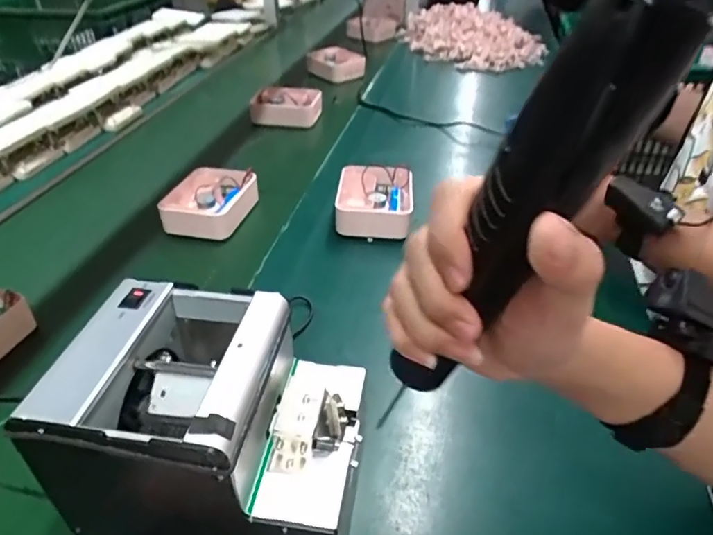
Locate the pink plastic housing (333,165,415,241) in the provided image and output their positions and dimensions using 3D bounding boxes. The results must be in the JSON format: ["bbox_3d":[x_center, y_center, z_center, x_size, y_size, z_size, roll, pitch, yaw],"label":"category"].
[{"bbox_3d":[0.025,-0.089,0.691,0.101,0.053,0.112,1,38,2],"label":"pink plastic housing"}]

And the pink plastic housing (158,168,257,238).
[{"bbox_3d":[-0.204,-0.092,0.715,0.109,0.040,0.139,5,38,7],"label":"pink plastic housing"}]

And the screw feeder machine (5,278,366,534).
[{"bbox_3d":[-0.088,0.108,0.349,0.182,0.140,0.132,5,38,7],"label":"screw feeder machine"}]

